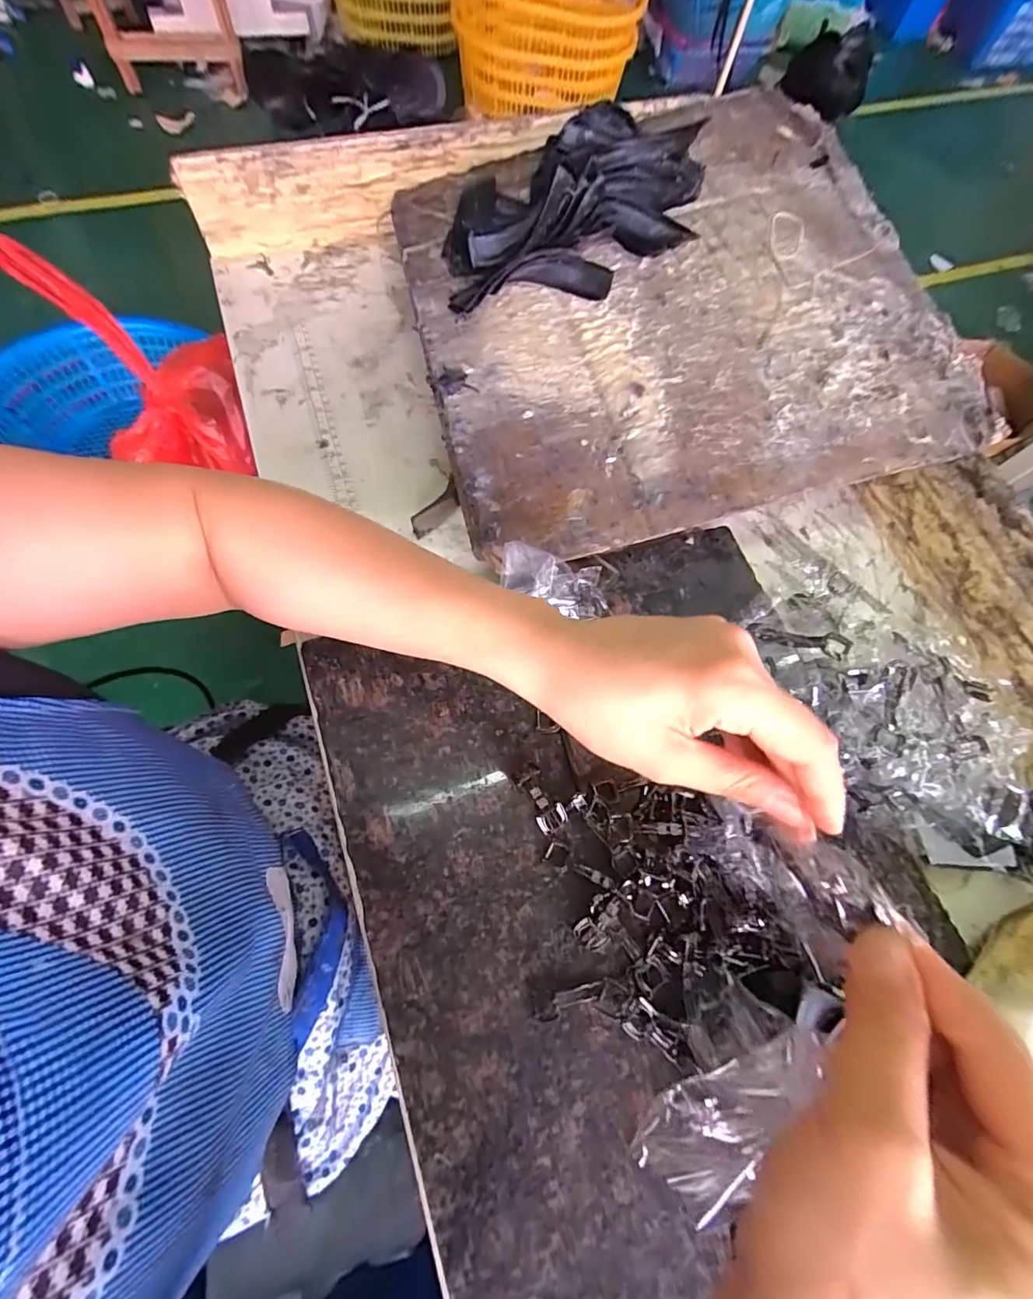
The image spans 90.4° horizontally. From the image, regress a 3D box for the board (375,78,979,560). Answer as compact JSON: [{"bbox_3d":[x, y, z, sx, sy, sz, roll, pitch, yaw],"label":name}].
[{"bbox_3d":[0.133,-0.302,0.446,0.427,0.033,0.424,-13,75,-3],"label":"board"}]

